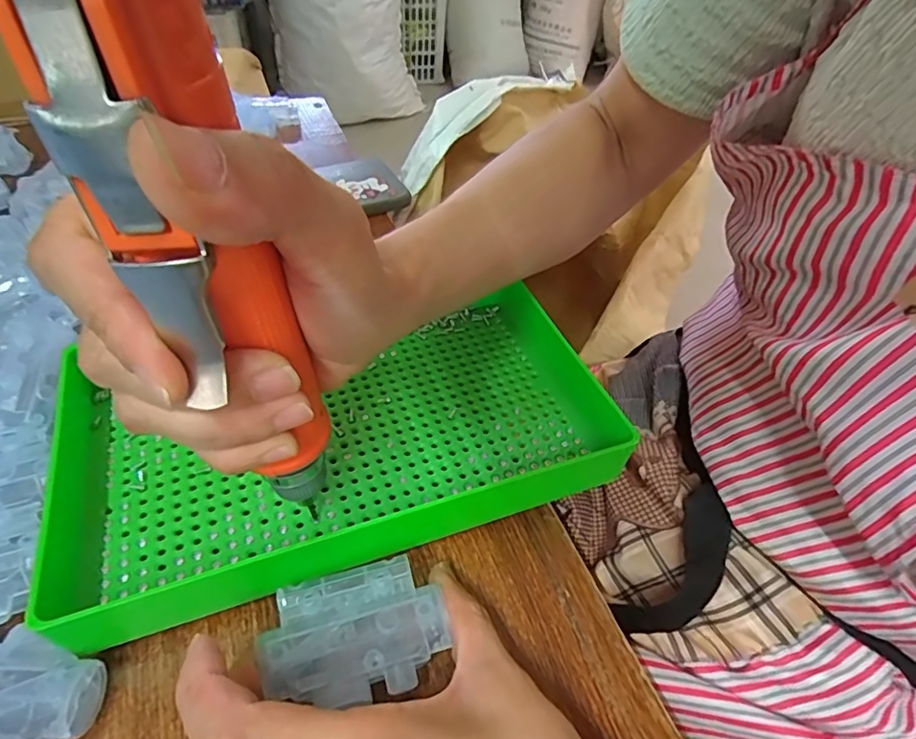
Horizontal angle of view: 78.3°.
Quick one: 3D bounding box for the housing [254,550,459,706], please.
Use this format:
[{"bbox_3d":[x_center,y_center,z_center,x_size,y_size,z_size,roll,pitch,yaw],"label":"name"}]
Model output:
[{"bbox_3d":[-0.039,0.098,0.209,0.064,0.014,0.042,-8,48,-15],"label":"housing"}]

